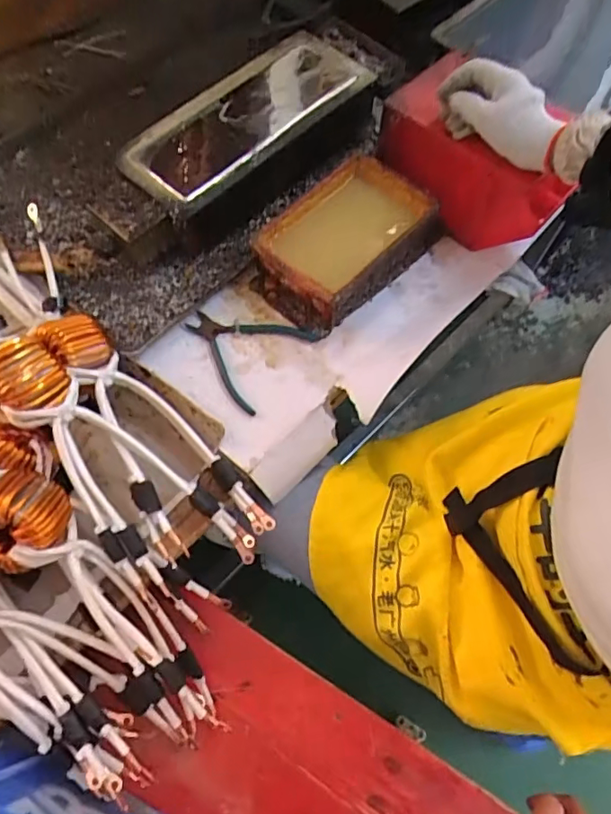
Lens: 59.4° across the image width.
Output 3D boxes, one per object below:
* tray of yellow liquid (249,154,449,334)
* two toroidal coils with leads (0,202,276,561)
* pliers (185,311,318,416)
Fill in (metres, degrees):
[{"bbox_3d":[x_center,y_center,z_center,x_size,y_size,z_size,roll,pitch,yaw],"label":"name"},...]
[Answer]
[{"bbox_3d":[0.046,-0.202,0.643,0.136,0.077,0.214,41,71,17],"label":"tray of yellow liquid"},{"bbox_3d":[-0.247,-0.020,0.556,0.505,0.153,0.152,45,72,5],"label":"two toroidal coils with leads"},{"bbox_3d":[-0.073,-0.071,0.624,0.127,0.019,0.124,34,70,14],"label":"pliers"}]

